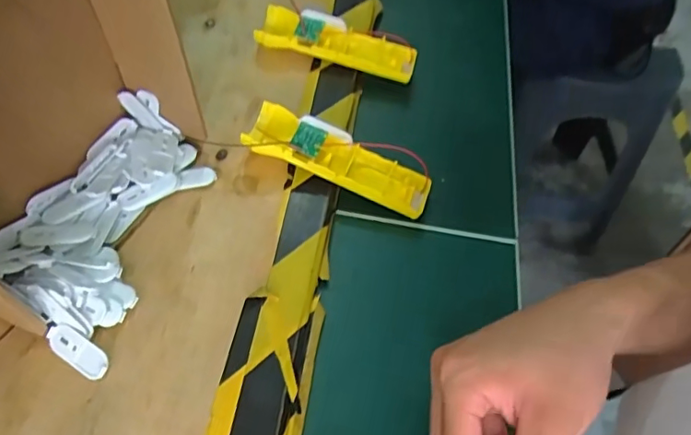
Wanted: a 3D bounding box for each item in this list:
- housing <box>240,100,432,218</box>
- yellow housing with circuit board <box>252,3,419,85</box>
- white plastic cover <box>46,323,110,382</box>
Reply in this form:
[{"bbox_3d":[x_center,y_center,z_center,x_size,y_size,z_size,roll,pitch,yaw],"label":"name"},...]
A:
[{"bbox_3d":[-0.004,-0.050,0.465,0.158,0.021,0.046,25,55,-3],"label":"housing"},{"bbox_3d":[-0.010,-0.178,0.560,0.162,0.038,0.048,16,54,7],"label":"yellow housing with circuit board"},{"bbox_3d":[-0.176,0.089,0.360,0.049,0.005,0.020,29,83,15],"label":"white plastic cover"}]

